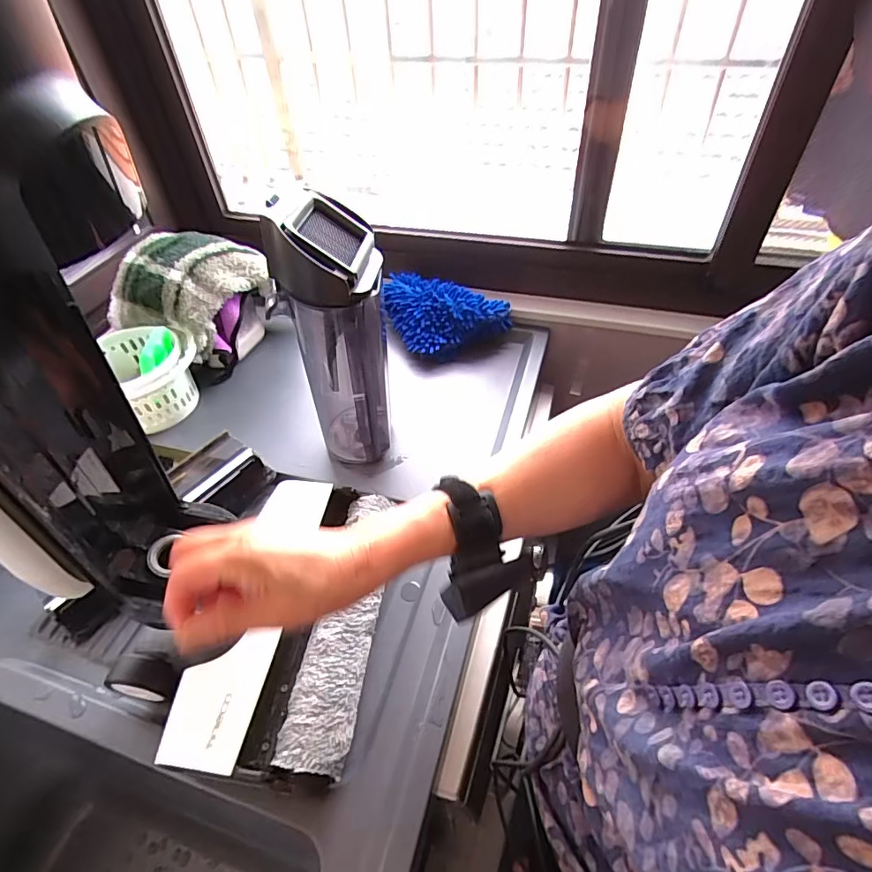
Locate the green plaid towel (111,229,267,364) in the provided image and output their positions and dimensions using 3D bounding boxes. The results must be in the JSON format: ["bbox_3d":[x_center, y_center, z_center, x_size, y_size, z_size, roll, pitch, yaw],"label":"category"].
[{"bbox_3d":[-0.354,-0.221,0.711,0.172,0.089,0.178,18,52,19],"label":"green plaid towel"}]

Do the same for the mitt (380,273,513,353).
[{"bbox_3d":[0.004,-0.178,0.768,0.203,0.071,0.117,14,51,16],"label":"mitt"}]

